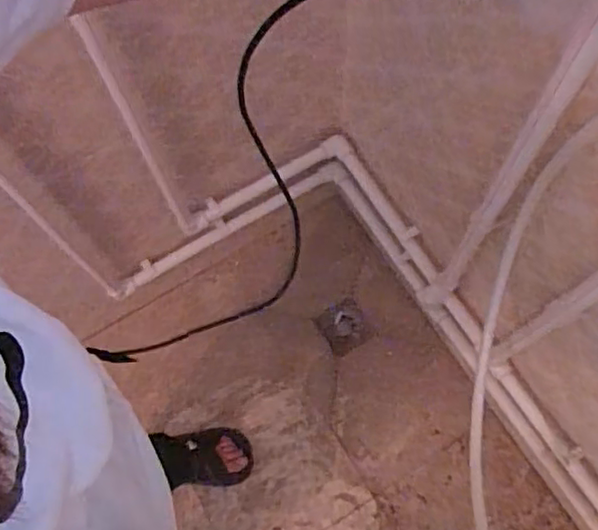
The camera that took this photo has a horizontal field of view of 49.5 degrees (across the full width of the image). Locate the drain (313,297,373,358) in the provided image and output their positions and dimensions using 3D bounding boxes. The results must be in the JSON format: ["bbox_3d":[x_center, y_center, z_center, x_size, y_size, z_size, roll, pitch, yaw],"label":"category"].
[{"bbox_3d":[0.102,0.139,1.449,0.104,0.014,0.111,-28,73,-9],"label":"drain"}]

